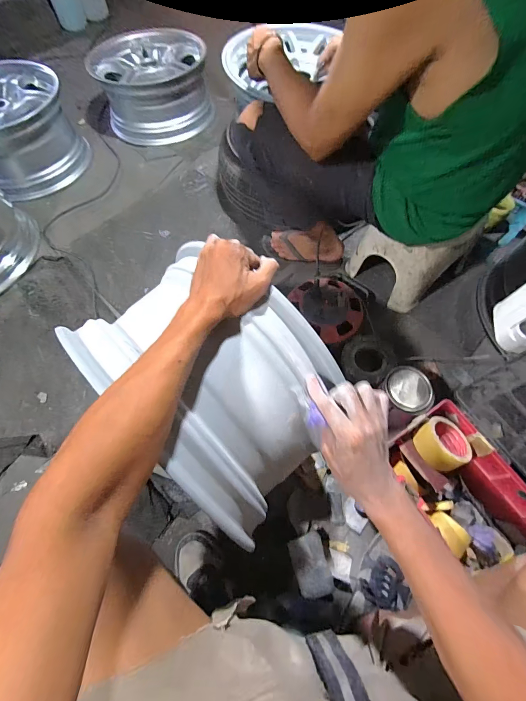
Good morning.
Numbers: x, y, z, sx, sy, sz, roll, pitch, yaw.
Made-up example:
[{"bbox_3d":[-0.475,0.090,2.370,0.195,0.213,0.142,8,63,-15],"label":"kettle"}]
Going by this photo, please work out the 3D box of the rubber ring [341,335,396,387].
[{"bbox_3d":[0.265,0.021,0.793,0.128,0.031,0.121,-1,64,1],"label":"rubber ring"}]

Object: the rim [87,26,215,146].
[{"bbox_3d":[-0.434,-1.062,1.272,0.428,0.205,0.432,-15,64,-6],"label":"rim"}]

